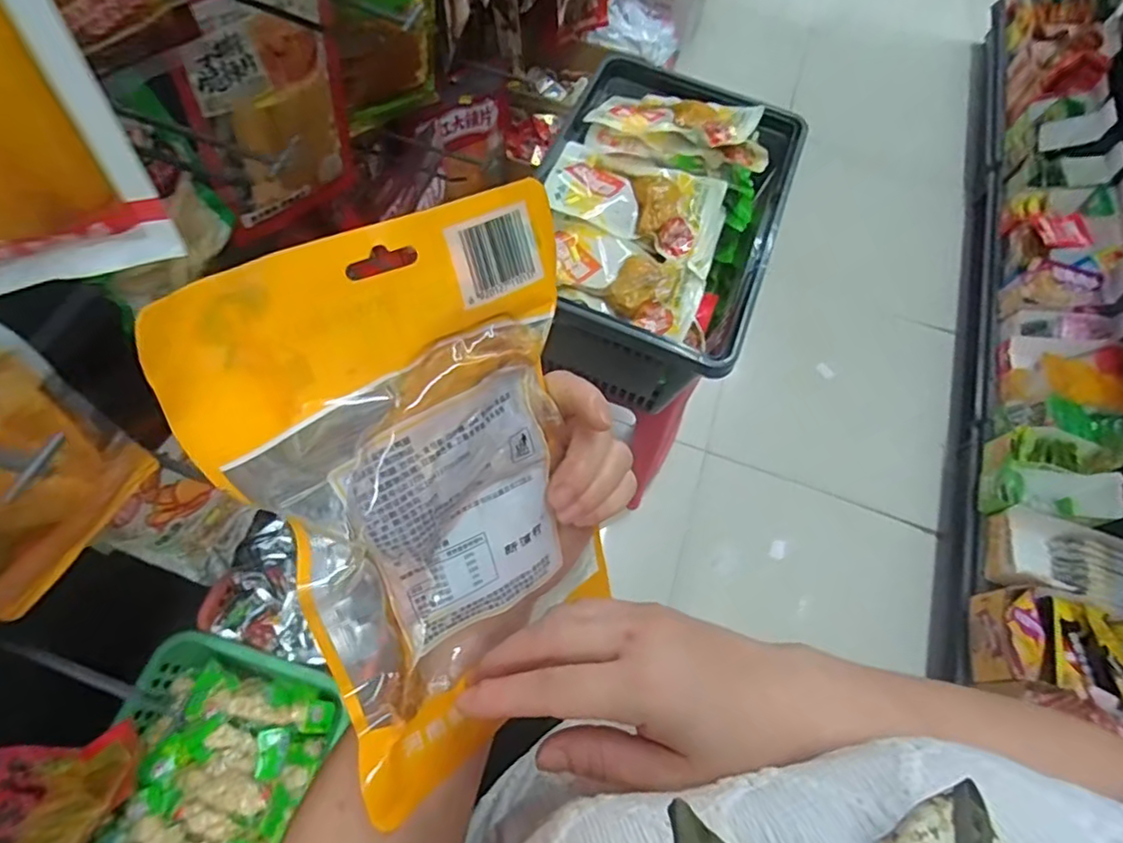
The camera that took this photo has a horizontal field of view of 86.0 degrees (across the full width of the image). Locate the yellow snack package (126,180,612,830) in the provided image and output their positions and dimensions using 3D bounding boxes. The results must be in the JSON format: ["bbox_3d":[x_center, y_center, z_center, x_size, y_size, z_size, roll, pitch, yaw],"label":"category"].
[{"bbox_3d":[-0.043,0.035,0.244,0.140,0.220,0.019,-27,32,-29],"label":"yellow snack package"}]

